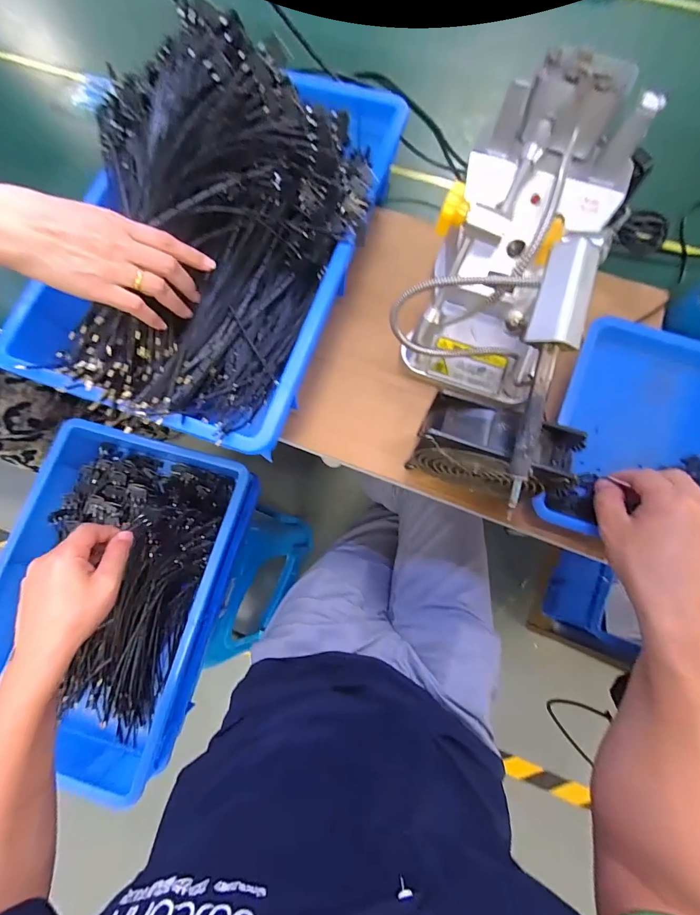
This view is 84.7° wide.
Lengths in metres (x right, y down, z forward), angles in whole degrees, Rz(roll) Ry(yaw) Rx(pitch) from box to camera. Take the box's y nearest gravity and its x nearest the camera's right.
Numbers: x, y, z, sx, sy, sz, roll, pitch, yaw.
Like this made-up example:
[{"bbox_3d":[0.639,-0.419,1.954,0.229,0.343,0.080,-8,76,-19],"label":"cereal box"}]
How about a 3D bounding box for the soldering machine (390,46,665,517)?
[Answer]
[{"bbox_3d":[0.131,-0.142,0.347,0.161,0.185,0.345,17,77,5],"label":"soldering machine"}]

